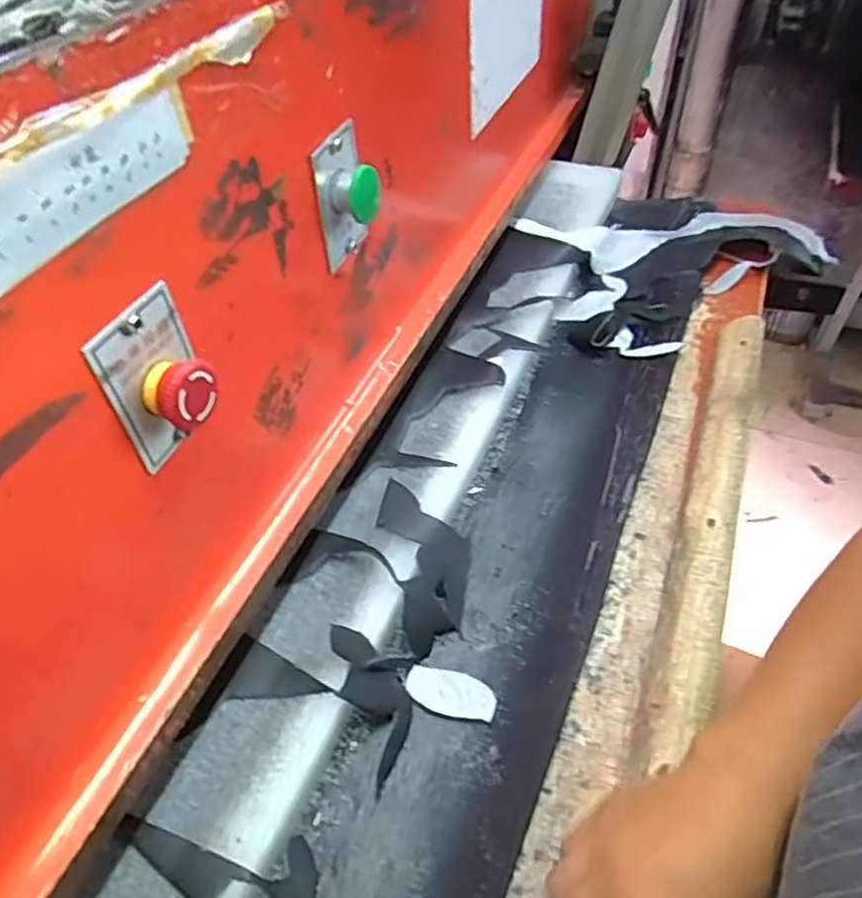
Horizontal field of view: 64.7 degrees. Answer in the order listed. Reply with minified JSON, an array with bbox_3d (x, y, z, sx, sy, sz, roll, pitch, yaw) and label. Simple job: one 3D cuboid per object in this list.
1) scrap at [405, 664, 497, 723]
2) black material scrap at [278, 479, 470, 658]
[{"bbox_3d":[0.015,0.181,0.506,0.068,0.004,0.031,9,53,17],"label":"scrap"},{"bbox_3d":[-0.026,0.091,0.566,0.129,0.046,0.124,18,49,22],"label":"black material scrap"}]

